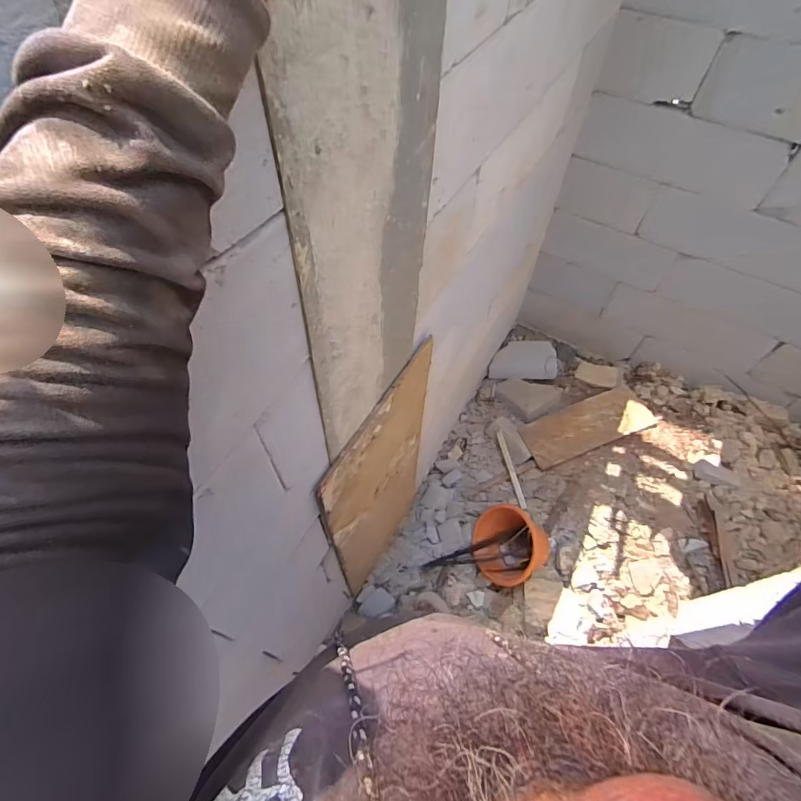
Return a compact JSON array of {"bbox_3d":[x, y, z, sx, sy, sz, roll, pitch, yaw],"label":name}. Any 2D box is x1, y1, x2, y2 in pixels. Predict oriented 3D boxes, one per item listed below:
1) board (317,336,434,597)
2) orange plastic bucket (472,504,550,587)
[{"bbox_3d":[-0.044,0.256,1.214,0.019,0.905,0.397,28,60,16],"label":"board"},{"bbox_3d":[0.355,0.495,1.538,0.245,0.184,0.226,1,57,-1],"label":"orange plastic bucket"}]

